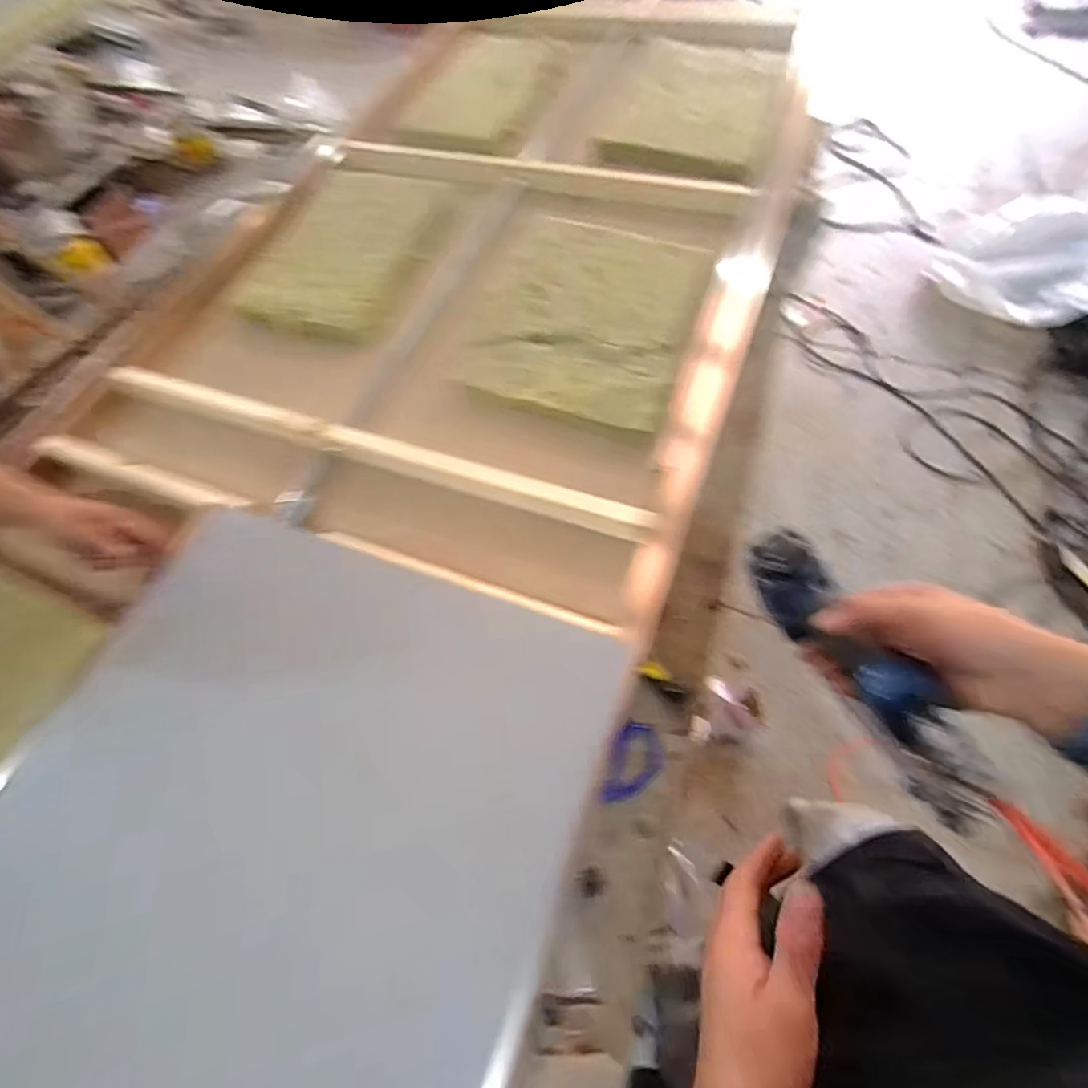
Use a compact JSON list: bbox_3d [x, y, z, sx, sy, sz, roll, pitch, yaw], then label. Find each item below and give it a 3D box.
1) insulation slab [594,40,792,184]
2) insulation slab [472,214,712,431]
[{"bbox_3d":[0.328,-0.958,1.155,0.361,0.052,0.586,13,63,14],"label":"insulation slab"},{"bbox_3d":[0.062,-0.391,0.876,0.365,0.048,0.456,14,64,14],"label":"insulation slab"}]

